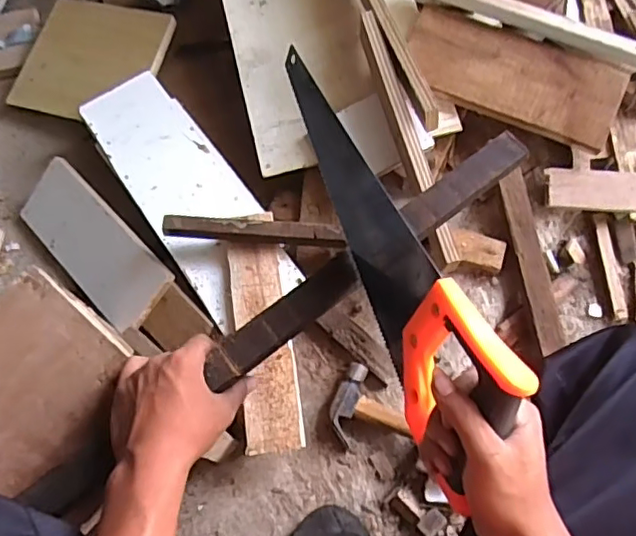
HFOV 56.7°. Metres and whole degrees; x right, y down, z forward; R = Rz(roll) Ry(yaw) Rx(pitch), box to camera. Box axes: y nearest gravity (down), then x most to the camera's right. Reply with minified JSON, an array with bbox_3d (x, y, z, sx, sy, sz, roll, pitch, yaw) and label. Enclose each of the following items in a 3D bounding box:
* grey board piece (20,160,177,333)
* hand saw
[{"bbox_3d":[-0.299,-0.030,0.777,0.253,0.013,0.104,43,103,19],"label":"grey board piece"},{"bbox_3d":[0.045,-0.038,0.505,0.028,0.105,0.382,-5,52,-29],"label":"hand saw"}]

